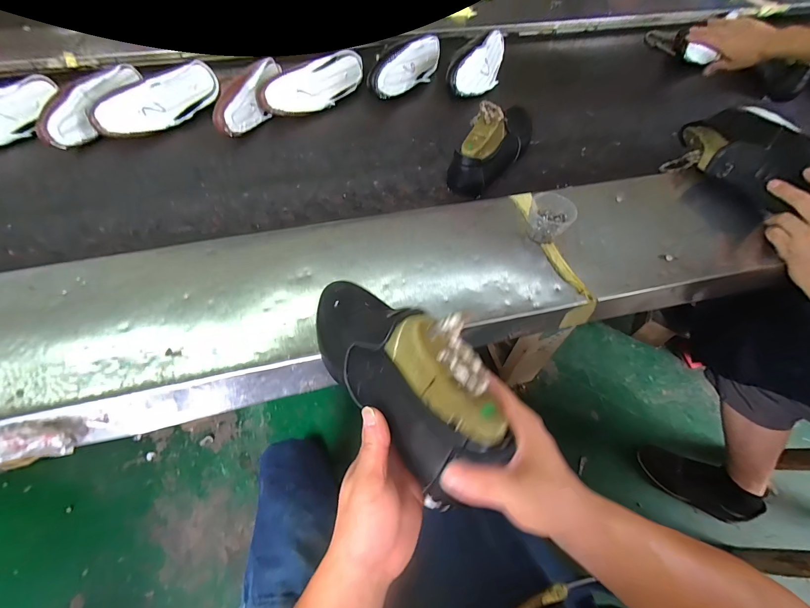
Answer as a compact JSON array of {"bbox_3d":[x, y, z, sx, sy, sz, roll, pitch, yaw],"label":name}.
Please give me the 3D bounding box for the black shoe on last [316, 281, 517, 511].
[{"bbox_3d":[-0.018,0.044,0.336,0.093,0.091,0.263,-35,43,-20],"label":"black shoe on last"}]

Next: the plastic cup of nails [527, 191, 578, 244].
[{"bbox_3d":[0.211,-0.128,0.524,0.063,0.051,0.067,1,57,-1],"label":"plastic cup of nails"}]

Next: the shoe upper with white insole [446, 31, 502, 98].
[{"bbox_3d":[0.186,-0.570,0.853,0.074,0.080,0.282,28,60,17],"label":"shoe upper with white insole"}]

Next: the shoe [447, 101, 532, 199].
[{"bbox_3d":[0.161,-0.297,0.651,0.084,0.112,0.227,33,61,20],"label":"shoe"}]

